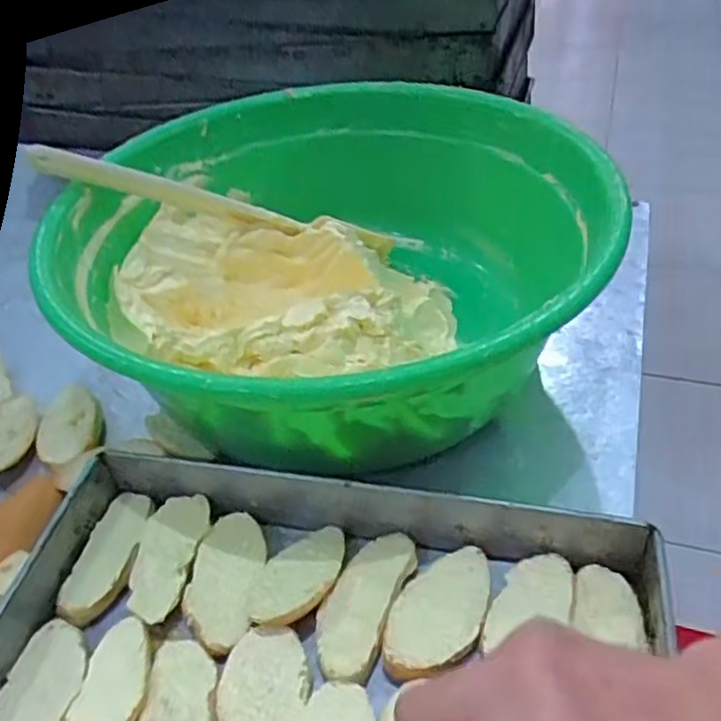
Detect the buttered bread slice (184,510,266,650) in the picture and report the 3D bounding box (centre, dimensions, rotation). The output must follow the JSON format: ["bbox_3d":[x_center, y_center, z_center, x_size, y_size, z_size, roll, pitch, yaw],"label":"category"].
[{"bbox_3d":[-0.083,0.131,0.423,0.043,0.011,0.088,0,42,7],"label":"buttered bread slice"}]

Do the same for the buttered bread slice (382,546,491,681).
[{"bbox_3d":[0.047,0.147,0.403,0.048,0.016,0.090,20,48,26],"label":"buttered bread slice"}]

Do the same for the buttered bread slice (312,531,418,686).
[{"bbox_3d":[0.002,0.141,0.410,0.040,0.009,0.094,14,45,21],"label":"buttered bread slice"}]

